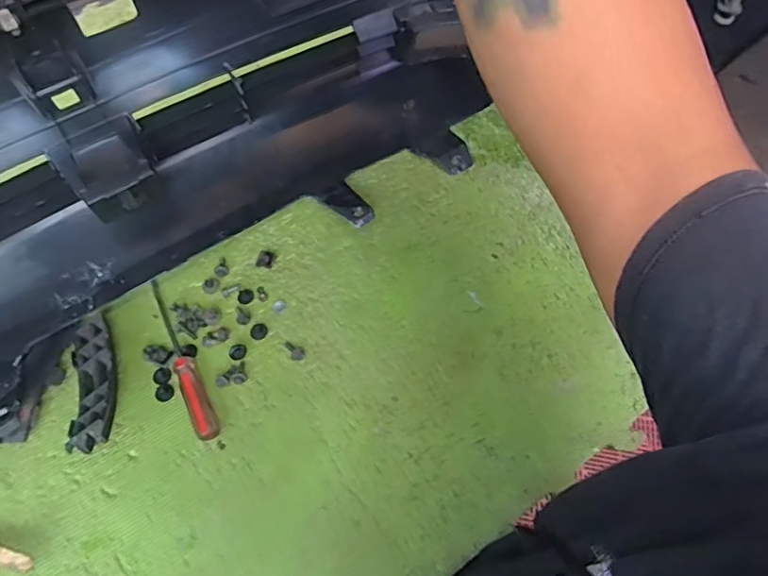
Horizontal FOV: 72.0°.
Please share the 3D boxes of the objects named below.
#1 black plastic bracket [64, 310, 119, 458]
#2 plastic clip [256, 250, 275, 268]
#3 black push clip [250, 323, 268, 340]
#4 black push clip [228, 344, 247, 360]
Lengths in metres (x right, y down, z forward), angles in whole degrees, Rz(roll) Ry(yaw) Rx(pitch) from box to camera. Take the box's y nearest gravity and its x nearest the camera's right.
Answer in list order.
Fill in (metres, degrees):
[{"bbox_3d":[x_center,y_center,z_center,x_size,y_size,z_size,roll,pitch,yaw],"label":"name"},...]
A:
[{"bbox_3d":[-0.304,0.095,0.552,0.057,0.032,0.155,-20,51,-10],"label":"black plastic bracket"},{"bbox_3d":[-0.141,-0.035,0.633,0.021,0.007,0.022,9,62,5],"label":"plastic clip"},{"bbox_3d":[-0.141,0.049,0.596,0.020,0.004,0.019,0,61,0],"label":"black push clip"},{"bbox_3d":[-0.162,0.069,0.583,0.019,0.007,0.018,-3,61,-1],"label":"black push clip"}]

